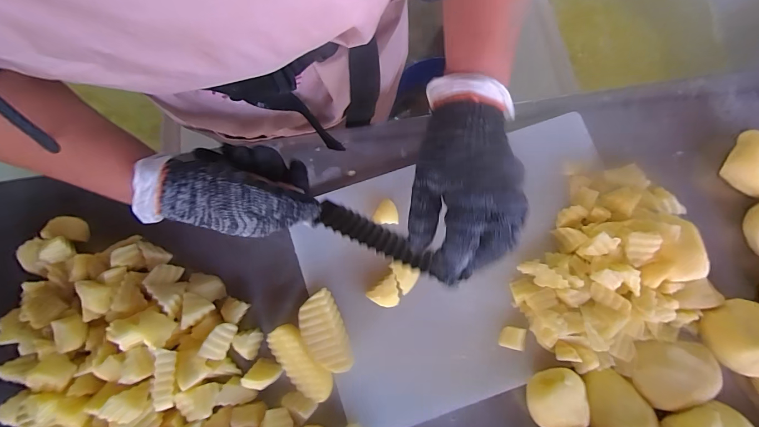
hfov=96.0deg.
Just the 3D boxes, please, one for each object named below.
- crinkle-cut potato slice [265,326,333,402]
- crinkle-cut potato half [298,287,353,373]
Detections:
[{"bbox_3d":[-0.077,0.147,0.337,0.081,0.013,0.044,49,119,7],"label":"crinkle-cut potato slice"},{"bbox_3d":[-0.054,0.119,0.339,0.039,0.024,0.076,-25,78,-5],"label":"crinkle-cut potato half"}]

